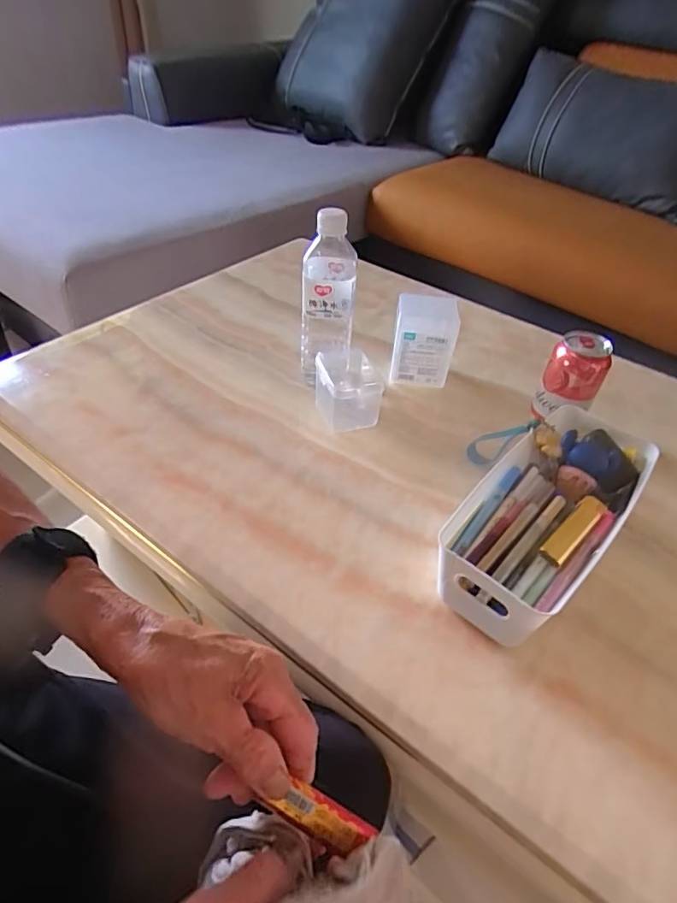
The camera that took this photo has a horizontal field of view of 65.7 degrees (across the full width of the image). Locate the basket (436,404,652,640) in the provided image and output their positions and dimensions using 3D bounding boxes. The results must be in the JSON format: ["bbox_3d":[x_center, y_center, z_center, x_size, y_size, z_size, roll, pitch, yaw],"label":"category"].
[{"bbox_3d":[0.190,0.062,0.488,0.108,0.088,0.252,34,50,28],"label":"basket"}]

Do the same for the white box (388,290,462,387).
[{"bbox_3d":[0.108,-0.142,0.678,0.075,0.110,0.056,4,42,-1],"label":"white box"}]

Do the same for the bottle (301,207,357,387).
[{"bbox_3d":[-0.012,-0.181,0.633,0.060,0.212,0.073,5,42,0],"label":"bottle"}]

